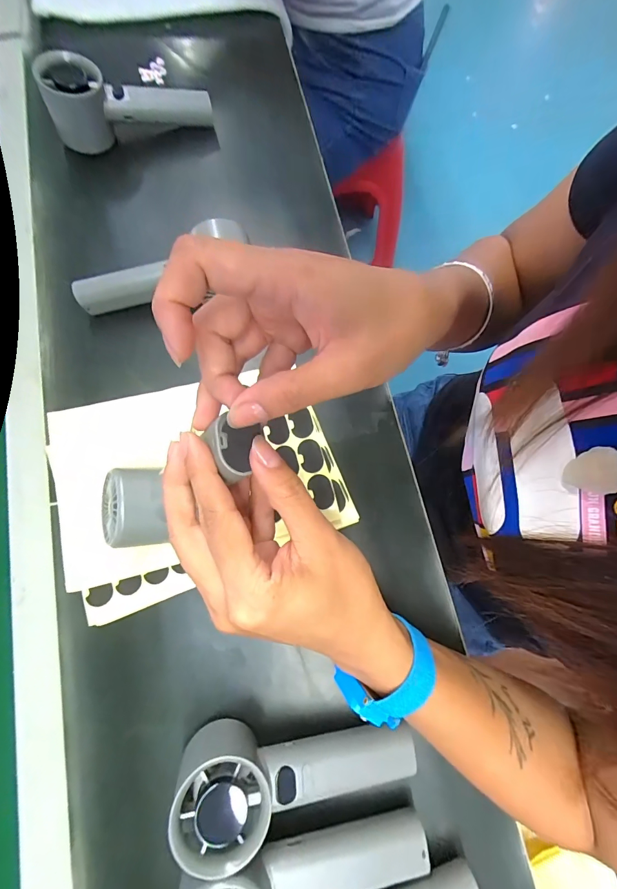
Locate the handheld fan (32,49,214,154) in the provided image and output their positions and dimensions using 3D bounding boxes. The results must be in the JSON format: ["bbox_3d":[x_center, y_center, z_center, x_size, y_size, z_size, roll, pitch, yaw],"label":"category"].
[{"bbox_3d":[-0.179,-0.343,0.366,0.150,0.057,0.047,-8,76,-2],"label":"handheld fan"}]

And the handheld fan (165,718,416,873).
[{"bbox_3d":[-0.005,0.218,0.248,0.158,0.053,0.053,1,75,-15],"label":"handheld fan"}]

